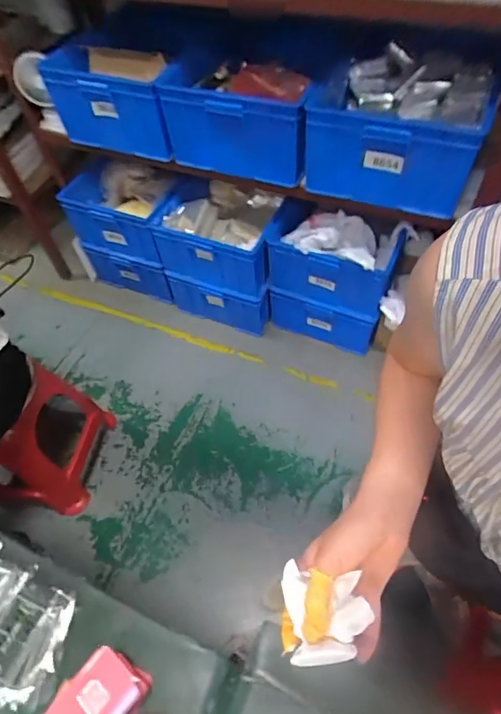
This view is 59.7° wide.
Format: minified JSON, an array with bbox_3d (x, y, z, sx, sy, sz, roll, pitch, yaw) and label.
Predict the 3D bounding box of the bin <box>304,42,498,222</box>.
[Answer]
[{"bbox_3d":[0.390,-0.627,1.178,0.411,0.228,0.451,13,58,13],"label":"bin"}]

